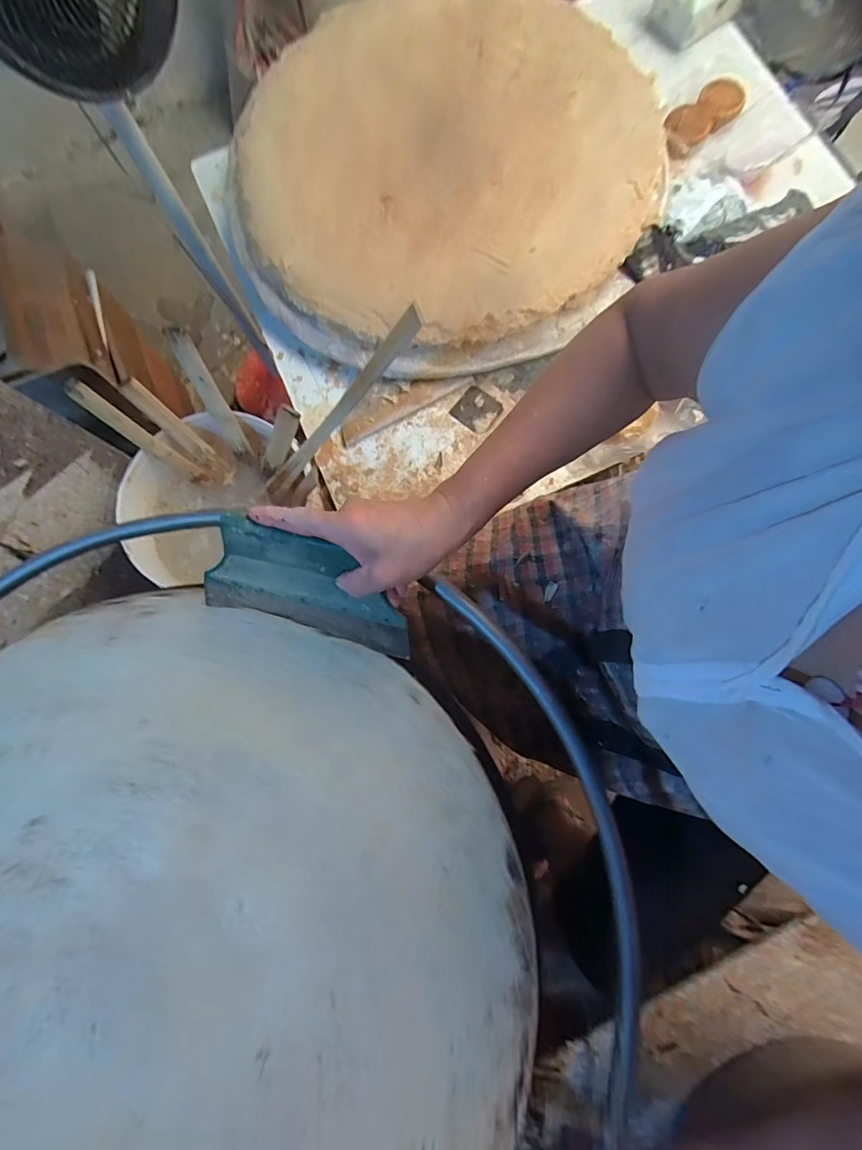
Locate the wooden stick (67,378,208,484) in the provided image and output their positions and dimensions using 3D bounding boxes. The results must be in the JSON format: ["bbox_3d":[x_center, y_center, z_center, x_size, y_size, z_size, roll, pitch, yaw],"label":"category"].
[{"bbox_3d":[-0.419,-0.199,0.647,0.031,0.199,0.011,-33,49,14],"label":"wooden stick"}]

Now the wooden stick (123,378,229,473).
[{"bbox_3d":[-0.377,-0.218,0.665,0.030,0.166,0.017,-50,43,-8],"label":"wooden stick"}]

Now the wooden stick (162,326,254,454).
[{"bbox_3d":[-0.319,-0.259,0.642,0.037,0.183,0.023,-18,50,-2],"label":"wooden stick"}]

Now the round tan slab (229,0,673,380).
[{"bbox_3d":[0.026,-0.625,0.672,0.611,0.068,0.610,0,80,2],"label":"round tan slab"}]

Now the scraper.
[{"bbox_3d":[-0.110,0.009,0.385,0.191,0.118,0.007,14,46,3],"label":"scraper"}]

